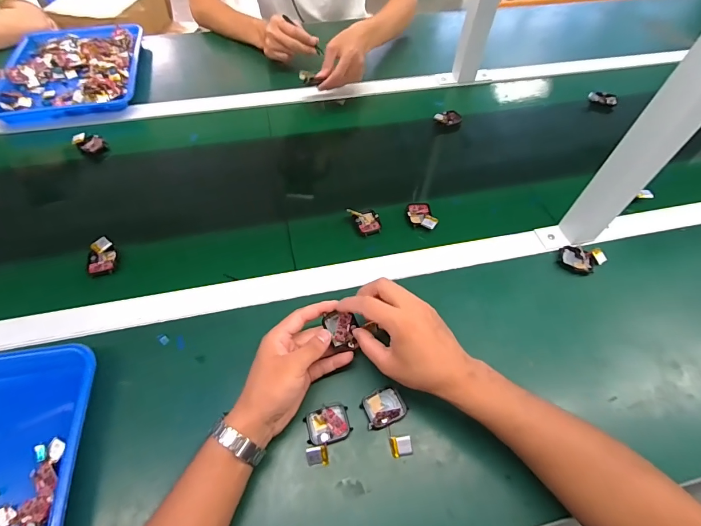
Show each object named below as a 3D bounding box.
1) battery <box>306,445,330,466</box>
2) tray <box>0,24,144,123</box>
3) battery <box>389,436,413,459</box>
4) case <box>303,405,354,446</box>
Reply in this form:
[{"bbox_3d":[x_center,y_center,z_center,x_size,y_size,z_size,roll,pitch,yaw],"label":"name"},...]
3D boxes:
[{"bbox_3d":[-0.034,0.201,0.387,0.022,0.005,0.018,-7,57,-7],"label":"battery"},{"bbox_3d":[-0.562,-0.395,0.755,0.249,0.035,0.297,-10,57,-9],"label":"tray"},{"bbox_3d":[0.055,0.196,0.396,0.023,0.010,0.019,-5,56,-5],"label":"battery"},{"bbox_3d":[-0.024,0.176,0.404,0.047,0.007,0.037,-13,57,-10],"label":"case"}]

